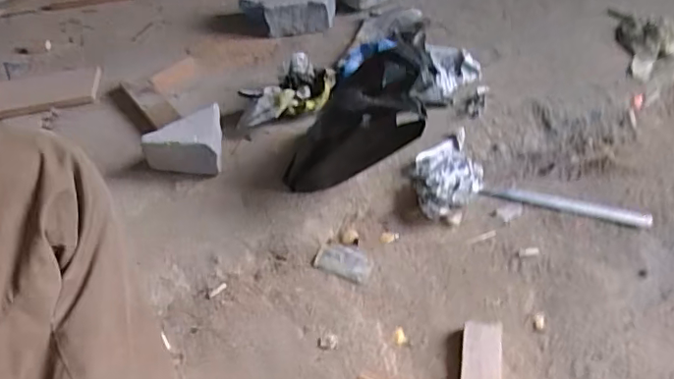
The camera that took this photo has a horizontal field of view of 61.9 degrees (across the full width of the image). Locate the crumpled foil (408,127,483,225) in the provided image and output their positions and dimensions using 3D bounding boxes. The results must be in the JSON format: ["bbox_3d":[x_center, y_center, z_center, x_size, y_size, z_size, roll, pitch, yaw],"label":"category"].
[{"bbox_3d":[0.186,-0.034,0.939,0.113,0.064,0.183,9,49,14],"label":"crumpled foil"}]

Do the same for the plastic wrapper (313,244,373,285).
[{"bbox_3d":[0.012,0.112,0.871,0.089,0.014,0.052,15,51,19],"label":"plastic wrapper"}]

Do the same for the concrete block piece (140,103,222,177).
[{"bbox_3d":[-0.266,-0.073,0.979,0.139,0.083,0.098,-10,47,-4],"label":"concrete block piece"}]

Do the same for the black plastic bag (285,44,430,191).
[{"bbox_3d":[0.023,-0.097,0.898,0.208,0.193,0.132,-2,47,5],"label":"black plastic bag"}]

